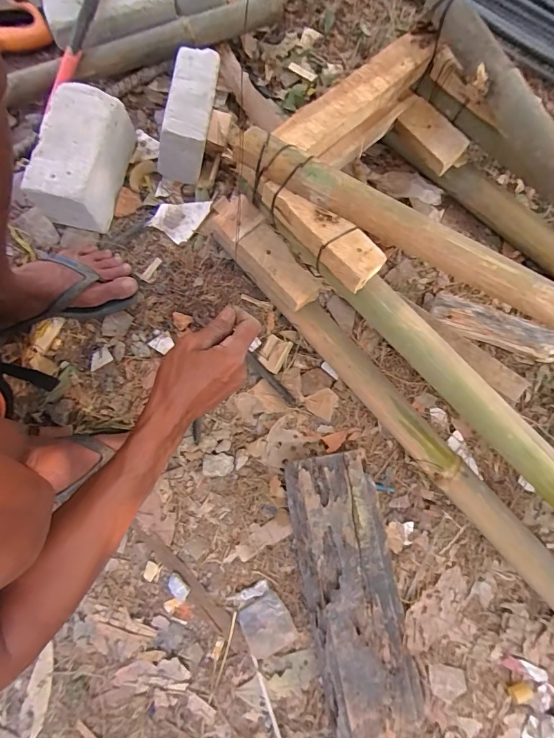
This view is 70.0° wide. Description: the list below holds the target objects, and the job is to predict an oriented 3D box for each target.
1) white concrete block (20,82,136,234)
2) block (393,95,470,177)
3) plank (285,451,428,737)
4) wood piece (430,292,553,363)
[{"bbox_3d":[-0.316,-0.345,0.652,0.112,0.105,0.199,14,79,2],"label":"white concrete block"},{"bbox_3d":[0.257,-0.391,0.664,0.055,0.037,0.119,-43,83,-8],"label":"block"},{"bbox_3d":[0.109,0.322,0.575,0.141,0.061,0.394,-15,80,-4],"label":"plank"},{"bbox_3d":[0.408,-0.055,0.667,0.304,0.031,0.053,18,79,3],"label":"wood piece"}]

